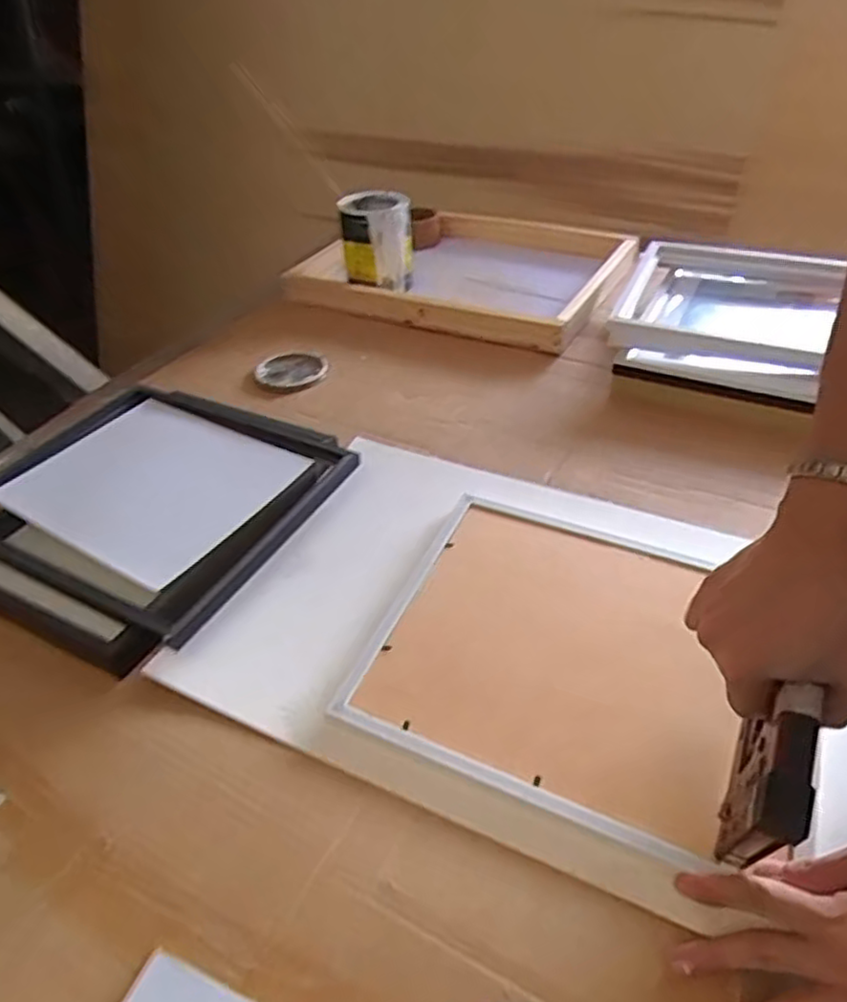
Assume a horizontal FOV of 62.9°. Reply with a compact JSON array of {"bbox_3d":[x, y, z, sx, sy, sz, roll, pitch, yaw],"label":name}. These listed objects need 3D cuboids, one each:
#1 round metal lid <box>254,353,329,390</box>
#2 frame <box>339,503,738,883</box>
[{"bbox_3d":[-0.175,-0.174,0.926,0.095,0.007,0.095,-3,42,3],"label":"round metal lid"},{"bbox_3d":[0.106,0.113,0.557,0.267,0.022,0.262,15,43,21],"label":"frame"}]

